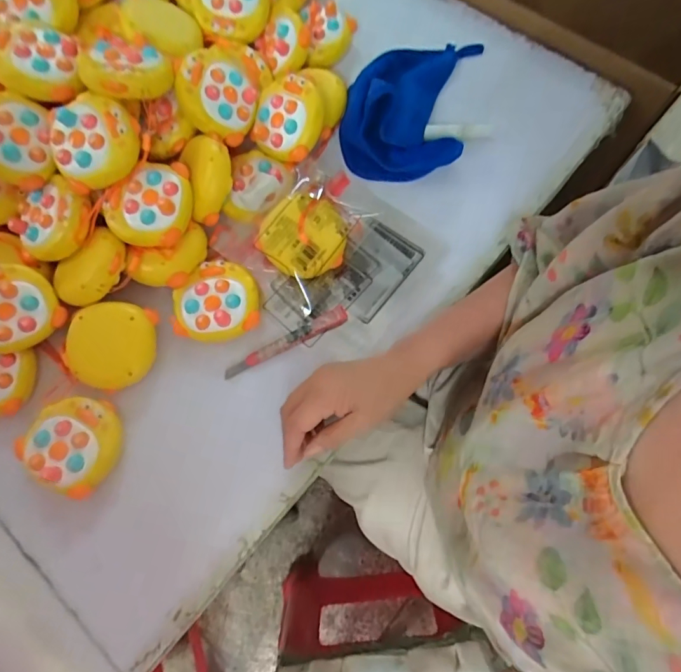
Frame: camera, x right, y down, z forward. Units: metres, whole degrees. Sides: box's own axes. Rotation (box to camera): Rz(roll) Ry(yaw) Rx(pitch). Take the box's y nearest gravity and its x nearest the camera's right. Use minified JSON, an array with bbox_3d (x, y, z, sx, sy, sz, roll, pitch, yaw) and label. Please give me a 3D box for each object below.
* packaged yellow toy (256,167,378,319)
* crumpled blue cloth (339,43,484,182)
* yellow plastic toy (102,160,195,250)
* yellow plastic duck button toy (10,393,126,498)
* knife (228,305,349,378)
[{"bbox_3d":[-0.033,-0.108,0.473,0.088,0.049,0.127,31,76,11],"label":"packaged yellow toy"},{"bbox_3d":[0.076,-0.280,0.514,0.139,0.078,0.200,8,73,5],"label":"crumpled blue cloth"},{"bbox_3d":[-0.192,-0.135,0.453,0.080,0.031,0.082,5,73,4],"label":"yellow plastic toy"},{"bbox_3d":[-0.250,0.099,0.428,0.082,0.028,0.082,23,75,9],"label":"yellow plastic duck button toy"},{"bbox_3d":[-0.056,0.006,0.459,0.134,0.013,0.015,-25,73,-6],"label":"knife"}]

